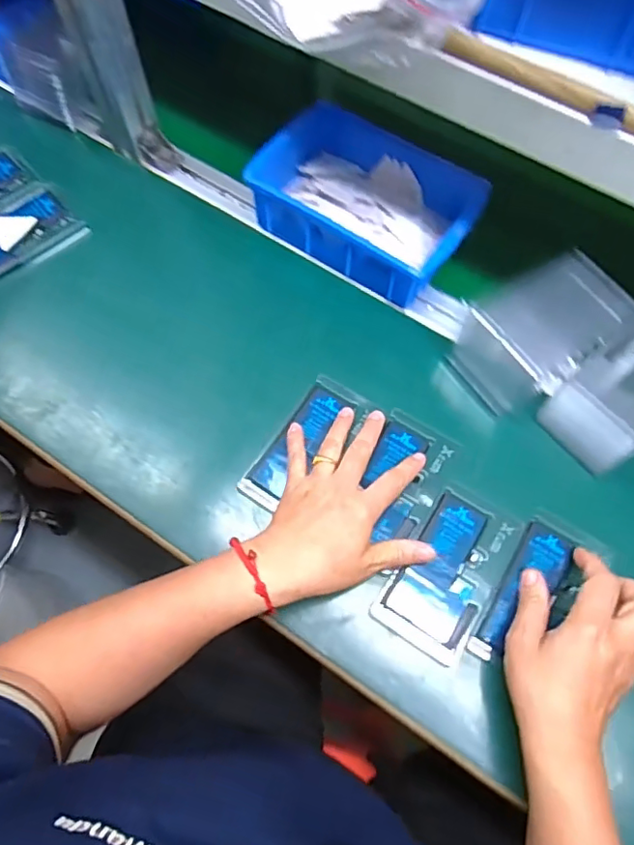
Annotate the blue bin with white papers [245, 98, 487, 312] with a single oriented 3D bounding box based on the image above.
[{"bbox_3d":[0.052,-0.216,0.549,0.201,0.070,0.143,32,70,12],"label":"blue bin with white papers"}]

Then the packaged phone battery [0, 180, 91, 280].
[{"bbox_3d":[-0.301,-0.193,0.563,0.113,0.016,0.077,-39,73,-16],"label":"packaged phone battery"}]

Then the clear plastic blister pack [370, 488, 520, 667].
[{"bbox_3d":[0.103,0.118,0.436,0.069,0.014,0.120,32,70,12],"label":"clear plastic blister pack"}]

